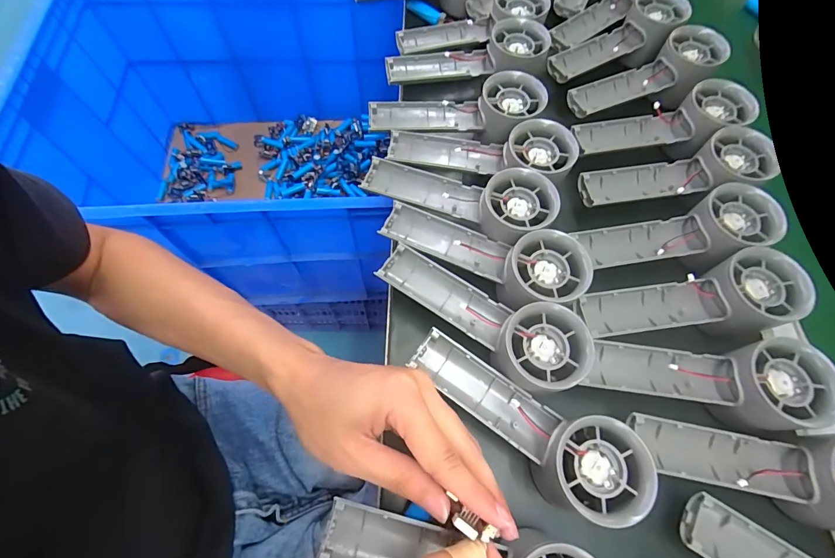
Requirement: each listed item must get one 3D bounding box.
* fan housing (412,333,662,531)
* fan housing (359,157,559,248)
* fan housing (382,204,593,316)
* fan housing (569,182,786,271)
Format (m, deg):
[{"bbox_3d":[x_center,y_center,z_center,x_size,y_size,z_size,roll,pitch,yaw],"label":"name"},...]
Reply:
[{"bbox_3d":[0.068,0.094,0.259,0.158,0.042,0.053,31,68,25],"label":"fan housing"},{"bbox_3d":[0.032,-0.069,0.322,0.158,0.026,0.055,16,66,18],"label":"fan housing"},{"bbox_3d":[0.047,-0.019,0.299,0.157,0.032,0.058,20,66,20],"label":"fan housing"},{"bbox_3d":[0.208,-0.034,0.314,0.143,0.031,0.053,-12,67,7],"label":"fan housing"}]

